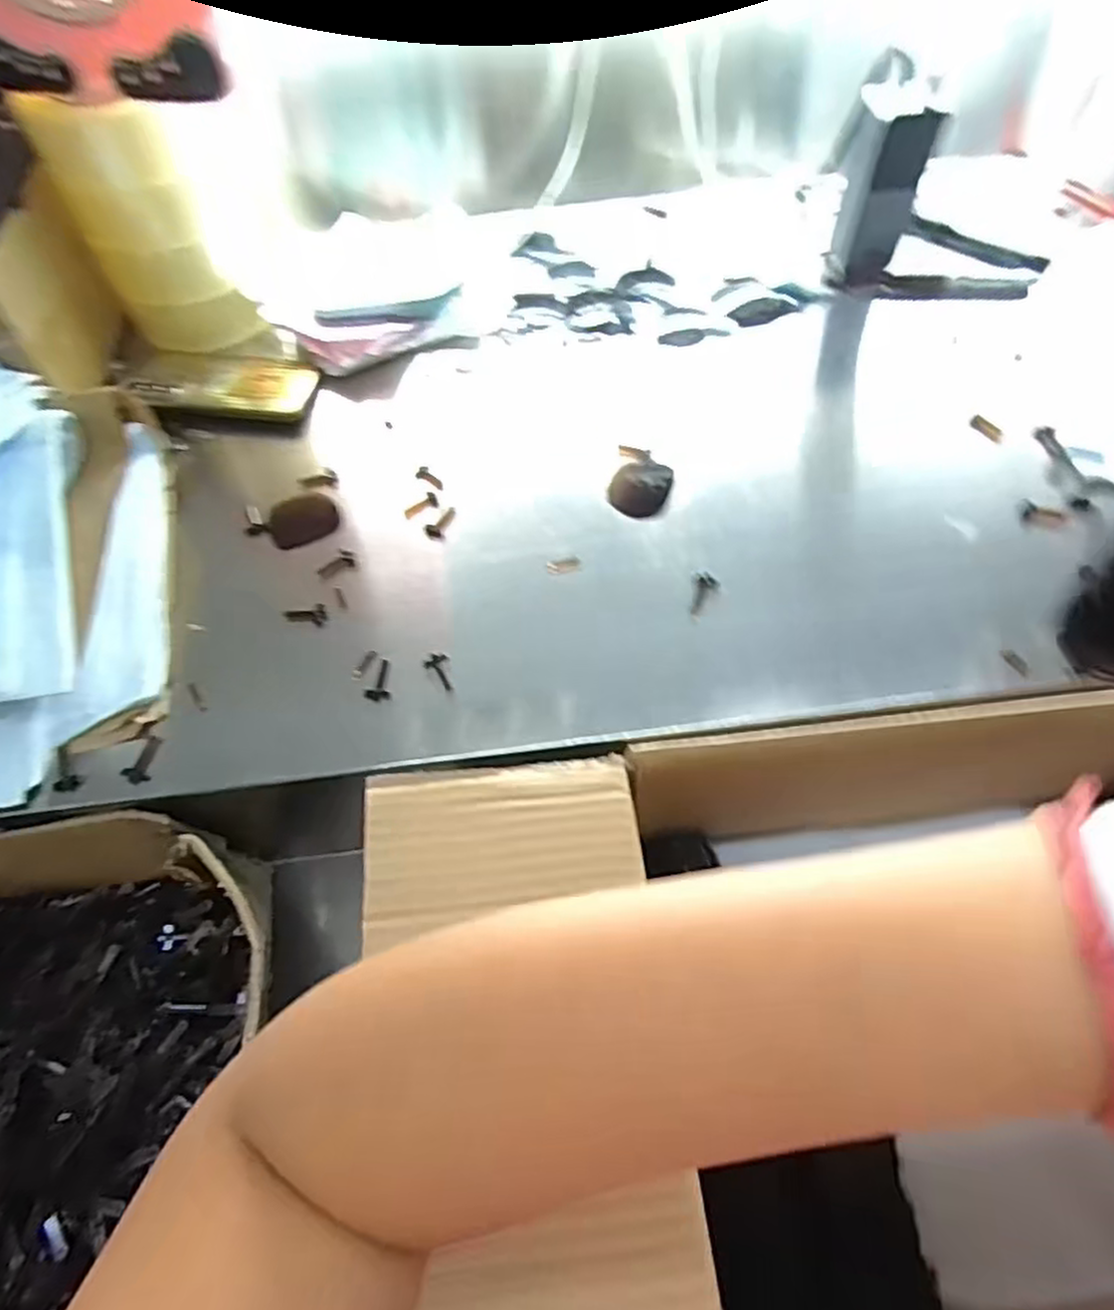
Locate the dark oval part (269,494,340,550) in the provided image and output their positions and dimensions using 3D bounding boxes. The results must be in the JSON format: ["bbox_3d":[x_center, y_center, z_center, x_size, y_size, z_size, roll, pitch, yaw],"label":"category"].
[{"bbox_3d":[-0.186,-0.099,0.545,0.051,0.005,0.040,-22,60,-10],"label":"dark oval part"}]

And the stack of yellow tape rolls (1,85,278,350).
[{"bbox_3d":[-0.330,-0.351,0.608,0.096,0.165,0.090,-40,65,-20],"label":"stack of yellow tape rolls"}]

